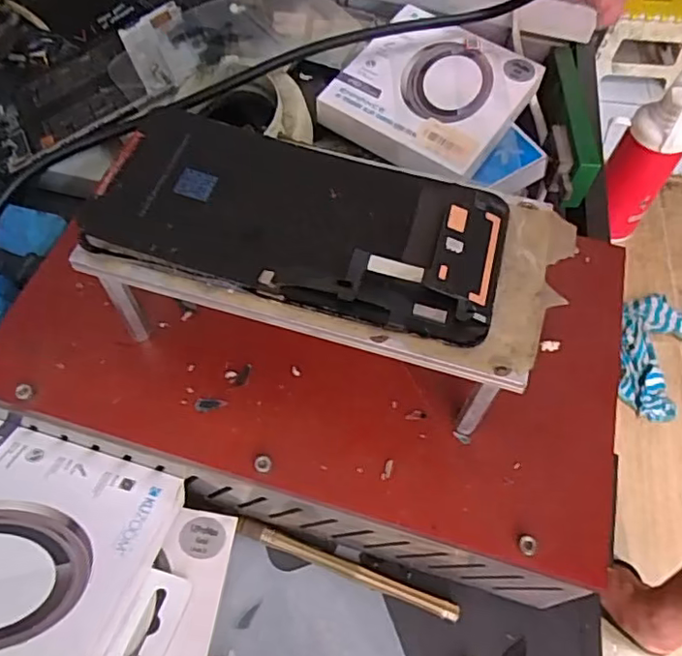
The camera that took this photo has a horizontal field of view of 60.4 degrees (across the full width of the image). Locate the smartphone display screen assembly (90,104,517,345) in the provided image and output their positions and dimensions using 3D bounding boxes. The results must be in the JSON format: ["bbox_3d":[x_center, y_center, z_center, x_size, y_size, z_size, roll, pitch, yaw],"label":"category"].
[{"bbox_3d":[-0.013,-0.041,0.209,0.140,0.011,0.069,14,60,7],"label":"smartphone display screen assembly"}]

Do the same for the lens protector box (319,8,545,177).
[{"bbox_3d":[0.057,-0.149,0.373,0.107,0.029,0.107,34,64,18],"label":"lens protector box"}]

